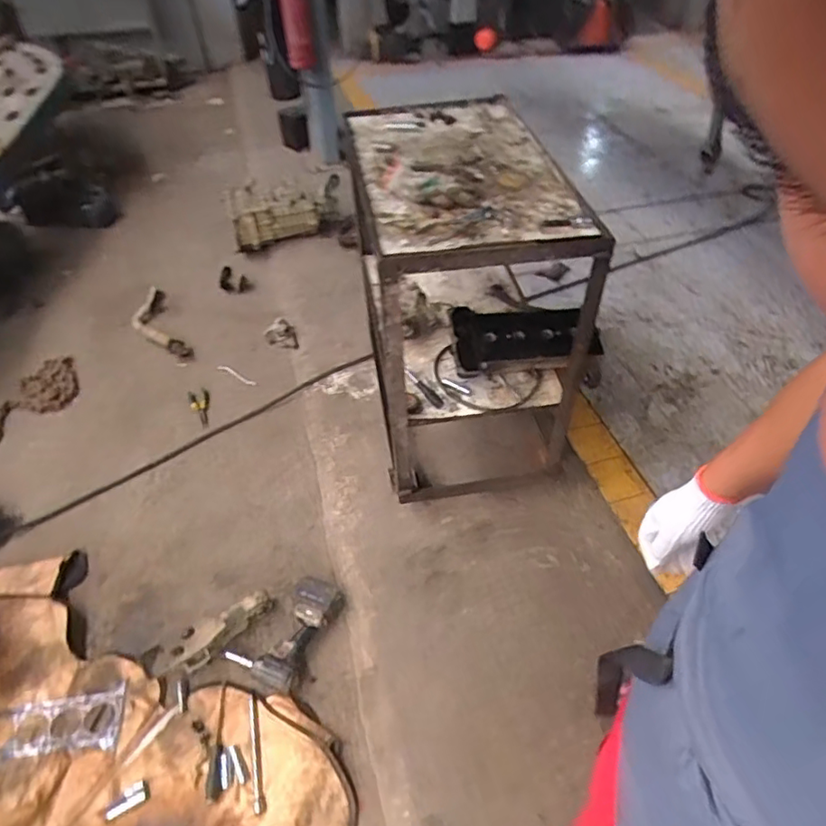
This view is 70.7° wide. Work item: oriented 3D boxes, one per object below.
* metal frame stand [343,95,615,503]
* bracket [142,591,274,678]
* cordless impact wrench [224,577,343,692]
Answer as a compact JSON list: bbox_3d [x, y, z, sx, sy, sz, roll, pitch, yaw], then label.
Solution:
[{"bbox_3d":[0.129,-0.269,1.582,0.475,0.853,0.672,-8,46,-6],"label":"metal frame stand"},{"bbox_3d":[-0.497,0.562,1.452,0.319,0.066,0.108,-22,49,-19],"label":"bracket"},{"bbox_3d":[-0.303,0.545,1.474,0.187,0.078,0.290,27,52,25],"label":"cordless impact wrench"}]

